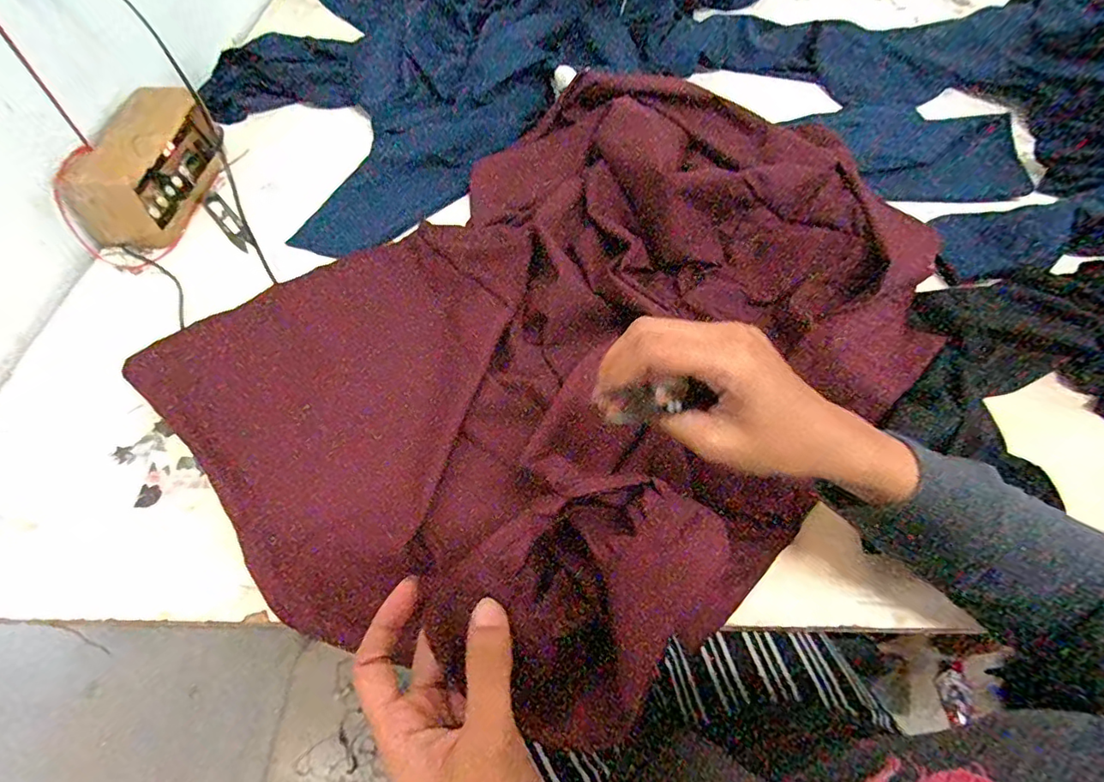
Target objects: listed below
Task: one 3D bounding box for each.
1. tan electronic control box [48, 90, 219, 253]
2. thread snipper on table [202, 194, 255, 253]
[{"bbox_3d":[-0.447,-0.254,0.591,0.083,0.085,0.197,1,60,2],"label":"tan electronic control box"},{"bbox_3d":[-0.369,-0.193,0.606,0.023,0.005,0.113,-38,66,-19],"label":"thread snipper on table"}]

